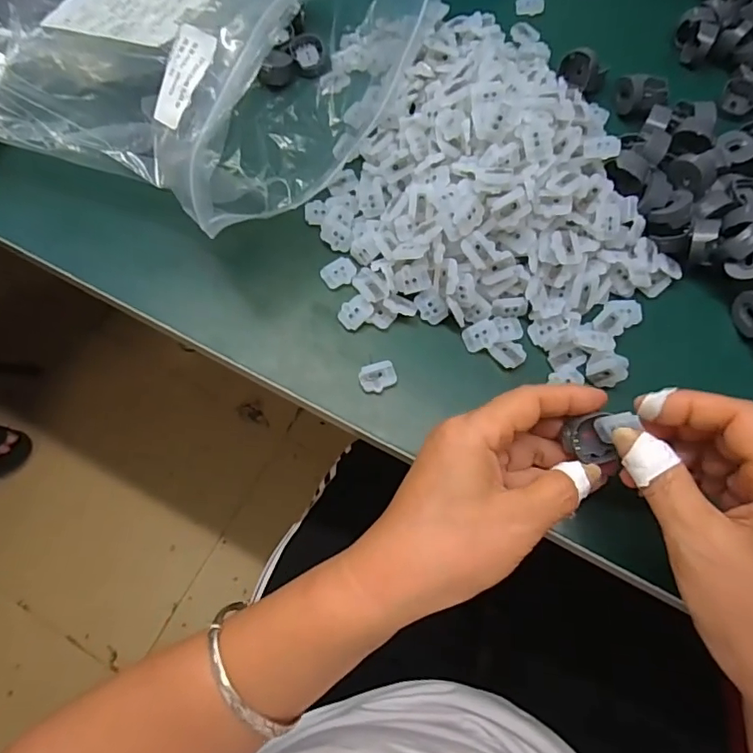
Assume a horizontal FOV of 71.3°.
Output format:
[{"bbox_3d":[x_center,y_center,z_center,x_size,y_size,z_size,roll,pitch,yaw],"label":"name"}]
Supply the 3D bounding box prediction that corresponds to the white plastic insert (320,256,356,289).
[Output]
[{"bbox_3d":[-0.025,-0.068,0.346,0.022,0.004,0.017,-34,74,-11],"label":"white plastic insert"}]

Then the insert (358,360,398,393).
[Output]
[{"bbox_3d":[0.001,0.000,0.320,0.022,0.004,0.017,-15,71,-5],"label":"insert"}]

